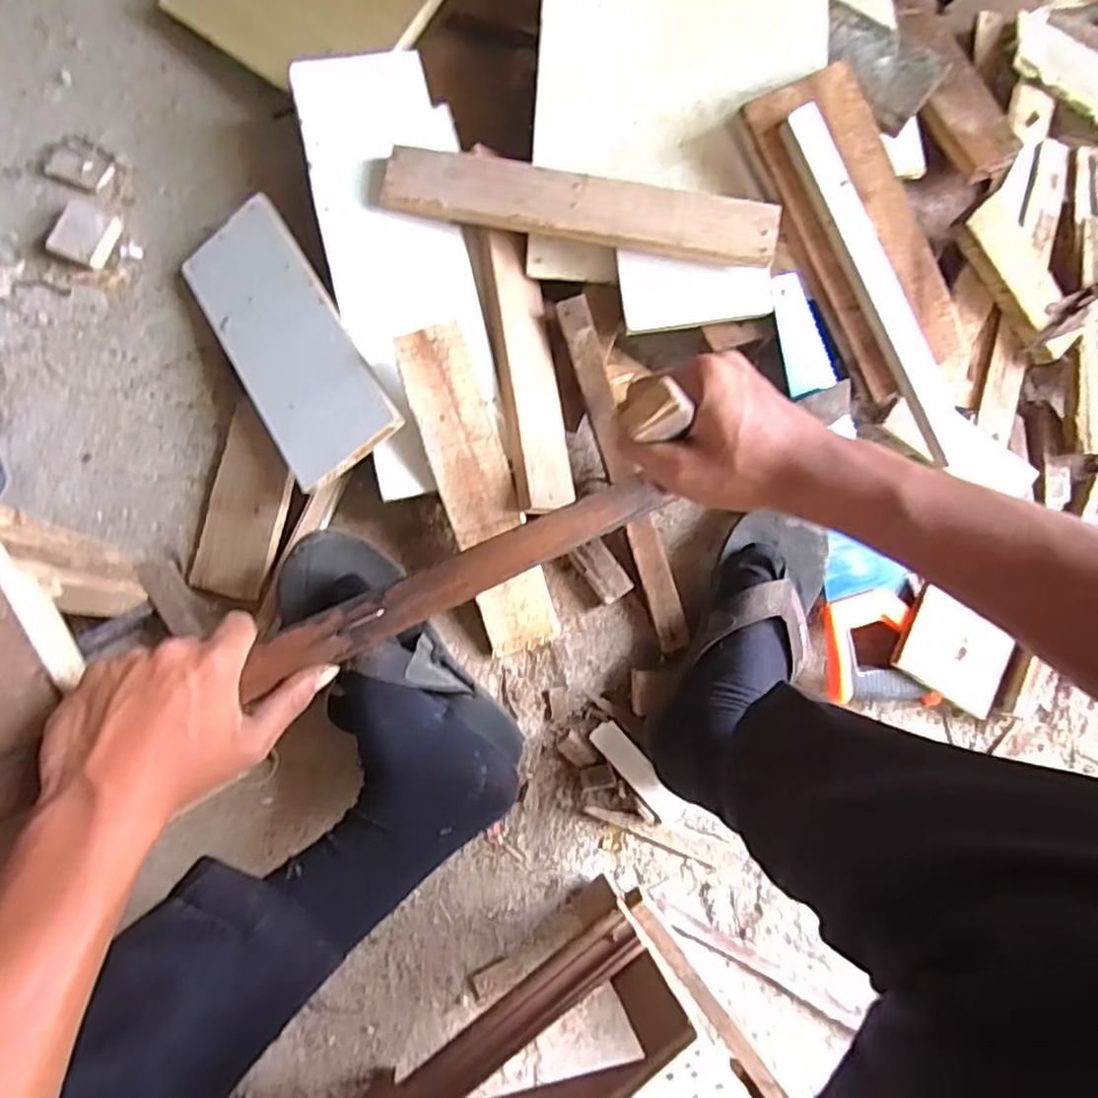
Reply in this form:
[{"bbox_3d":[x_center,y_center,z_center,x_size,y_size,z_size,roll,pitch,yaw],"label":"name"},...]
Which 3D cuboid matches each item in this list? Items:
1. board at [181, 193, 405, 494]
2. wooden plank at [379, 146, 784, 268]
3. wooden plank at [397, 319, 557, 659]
[{"bbox_3d":[-0.231,-0.181,0.593,0.109,0.012,0.258,-34,79,7],"label":"board"},{"bbox_3d":[0.029,-0.302,0.598,0.340,0.015,0.060,10,82,0],"label":"wooden plank"},{"bbox_3d":[-0.060,-0.045,0.599,0.066,0.027,0.287,-19,105,-8],"label":"wooden plank"}]

